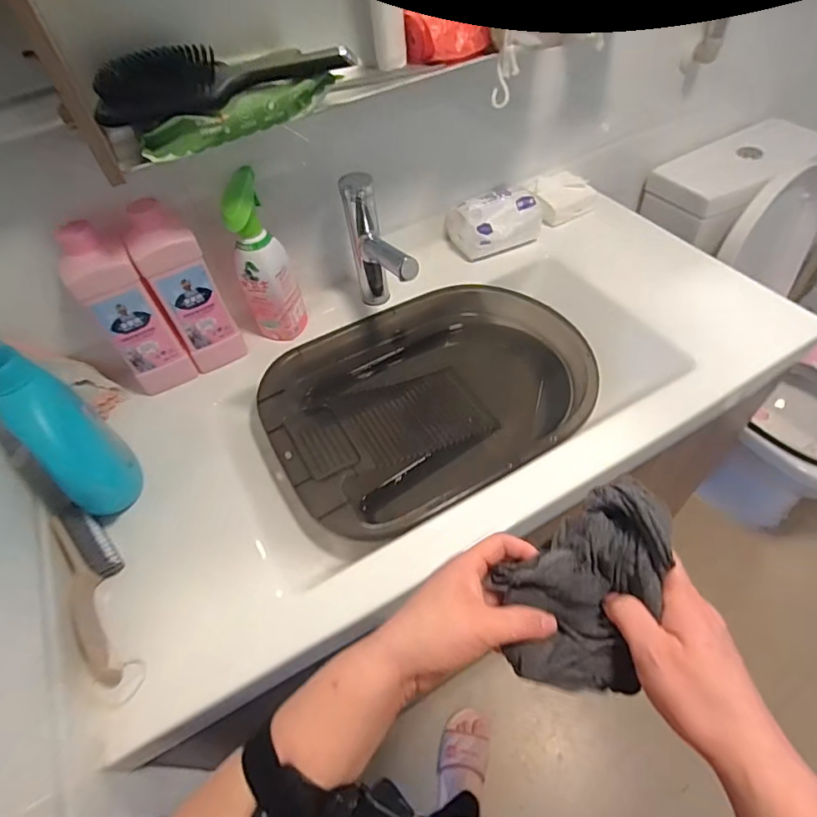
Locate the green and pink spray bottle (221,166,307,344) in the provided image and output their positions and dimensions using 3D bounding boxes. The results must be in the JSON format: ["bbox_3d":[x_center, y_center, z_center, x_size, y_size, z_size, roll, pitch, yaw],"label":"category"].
[{"bbox_3d":[-0.207,-0.204,0.693,0.078,0.222,0.089,-22,54,-11],"label":"green and pink spray bottle"}]

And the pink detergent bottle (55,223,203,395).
[{"bbox_3d":[-0.360,-0.122,0.638,0.080,0.239,0.053,-32,57,-18],"label":"pink detergent bottle"}]

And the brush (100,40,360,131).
[{"bbox_3d":[-0.180,-0.323,0.488,0.241,0.061,0.066,-5,53,2],"label":"brush"}]

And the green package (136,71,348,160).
[{"bbox_3d":[-0.167,-0.298,0.501,0.203,0.034,0.033,-20,54,-9],"label":"green package"}]

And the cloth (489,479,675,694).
[{"bbox_3d":[0.116,0.107,0.336,0.096,0.066,0.142,15,56,16],"label":"cloth"}]

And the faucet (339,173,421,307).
[{"bbox_3d":[-0.034,-0.199,0.698,0.047,0.201,0.160,-20,54,-9],"label":"faucet"}]

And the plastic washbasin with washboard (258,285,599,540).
[{"bbox_3d":[0.036,-0.013,0.723,0.453,0.099,0.339,-33,57,-18],"label":"plastic washbasin with washboard"}]

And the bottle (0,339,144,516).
[{"bbox_3d":[-0.368,0.024,0.528,0.054,0.229,0.077,-17,53,-7],"label":"bottle"}]

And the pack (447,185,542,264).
[{"bbox_3d":[0.146,-0.328,0.853,0.145,0.074,0.105,-23,54,-11],"label":"pack"}]

